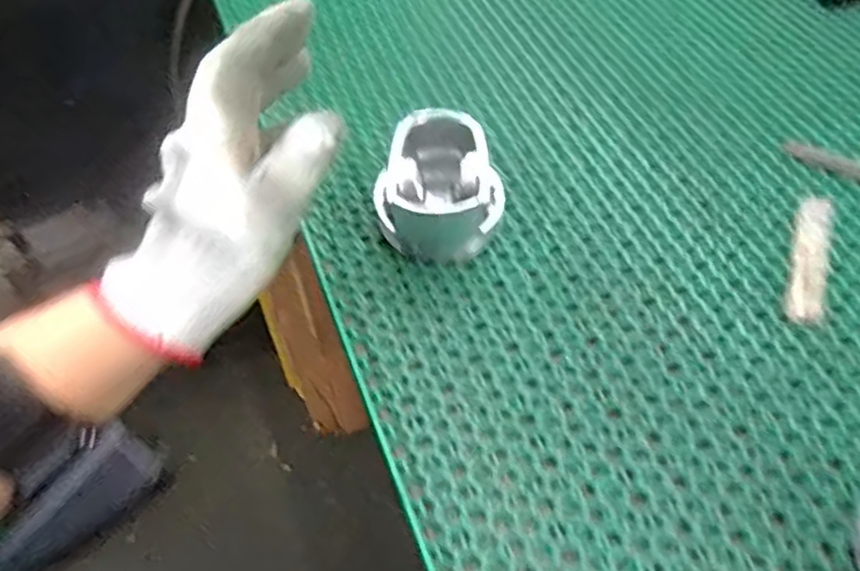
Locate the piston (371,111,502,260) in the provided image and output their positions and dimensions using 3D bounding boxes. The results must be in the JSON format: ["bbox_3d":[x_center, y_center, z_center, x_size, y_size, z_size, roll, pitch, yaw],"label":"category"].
[{"bbox_3d":[0.009,-0.063,0.393,0.068,0.051,0.084,9,55,9],"label":"piston"}]

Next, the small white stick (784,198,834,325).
[{"bbox_3d":[0.222,-0.017,0.384,0.020,0.004,0.099,19,57,15],"label":"small white stick"}]

